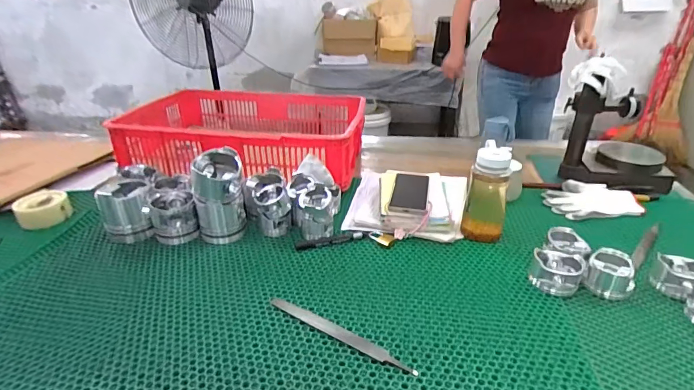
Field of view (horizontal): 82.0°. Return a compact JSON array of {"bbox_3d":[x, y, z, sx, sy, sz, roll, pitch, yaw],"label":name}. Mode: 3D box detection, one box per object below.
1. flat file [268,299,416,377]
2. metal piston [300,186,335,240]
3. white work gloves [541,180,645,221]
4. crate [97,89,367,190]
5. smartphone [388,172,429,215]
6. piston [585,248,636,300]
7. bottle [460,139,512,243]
[{"bbox_3d":[-0.014,0.195,0.570,0.241,0.004,0.021,17,32,30],"label":"flat file"},{"bbox_3d":[-0.059,0.035,0.780,0.066,0.090,0.068,0,27,-1],"label":"metal piston"},{"bbox_3d":[0.548,0.007,0.913,0.194,0.023,0.133,-6,28,-11],"label":"white work gloves"},{"bbox_3d":[-0.256,-0.175,1.082,0.564,0.122,0.464,1,27,2],"label":"crate"},{"bbox_3d":[0.135,-0.008,0.845,0.073,0.007,0.155,9,31,10],"label":"smartphone"},{"bbox_3d":[0.434,0.128,0.656,0.067,0.050,0.065,17,32,29],"label":"piston"},{"bbox_3d":[0.268,-0.003,0.763,0.072,0.181,0.066,9,28,17],"label":"bottle"}]

